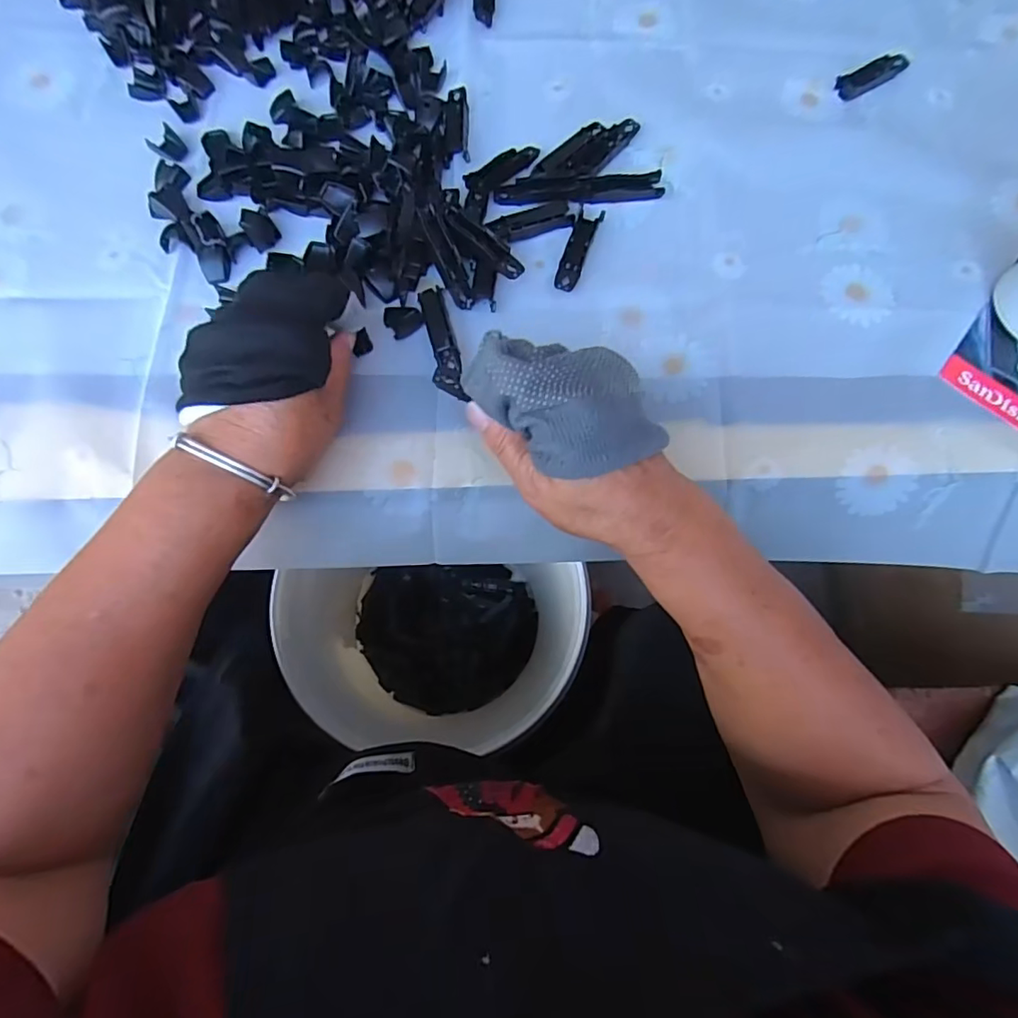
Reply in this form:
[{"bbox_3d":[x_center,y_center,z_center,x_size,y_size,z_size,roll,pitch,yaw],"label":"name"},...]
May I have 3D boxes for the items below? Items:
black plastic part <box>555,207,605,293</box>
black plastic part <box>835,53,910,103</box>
[{"bbox_3d":[0.047,-0.176,0.370,0.018,0.008,0.063,18,76,4],"label":"black plastic part"},{"bbox_3d":[0.274,-0.327,0.412,0.065,0.005,0.019,-28,77,-8],"label":"black plastic part"}]

